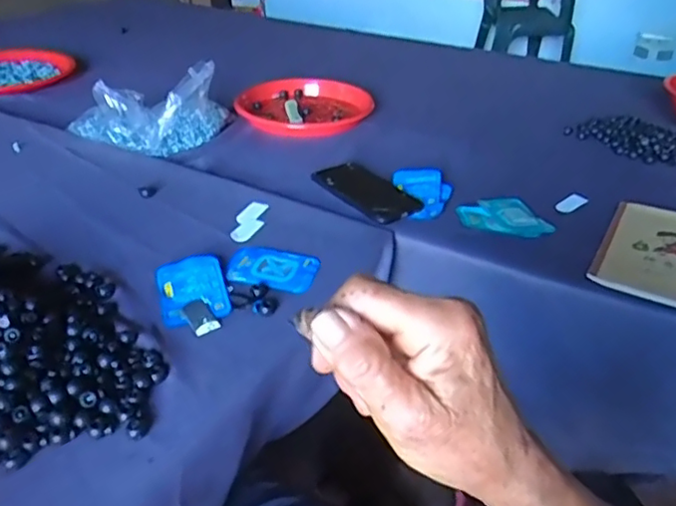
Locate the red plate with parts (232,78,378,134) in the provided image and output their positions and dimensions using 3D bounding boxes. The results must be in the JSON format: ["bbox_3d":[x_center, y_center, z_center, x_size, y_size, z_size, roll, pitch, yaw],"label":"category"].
[{"bbox_3d":[-0.056,-0.253,1.044,0.193,0.038,0.201,26,40,31],"label":"red plate with parts"}]

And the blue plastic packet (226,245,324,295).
[{"bbox_3d":[-0.071,0.015,0.656,0.095,0.004,0.073,11,34,12],"label":"blue plastic packet"}]

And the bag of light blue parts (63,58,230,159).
[{"bbox_3d":[-0.289,-0.221,0.914,0.239,0.101,0.142,-3,34,-9],"label":"bag of light blue parts"}]

